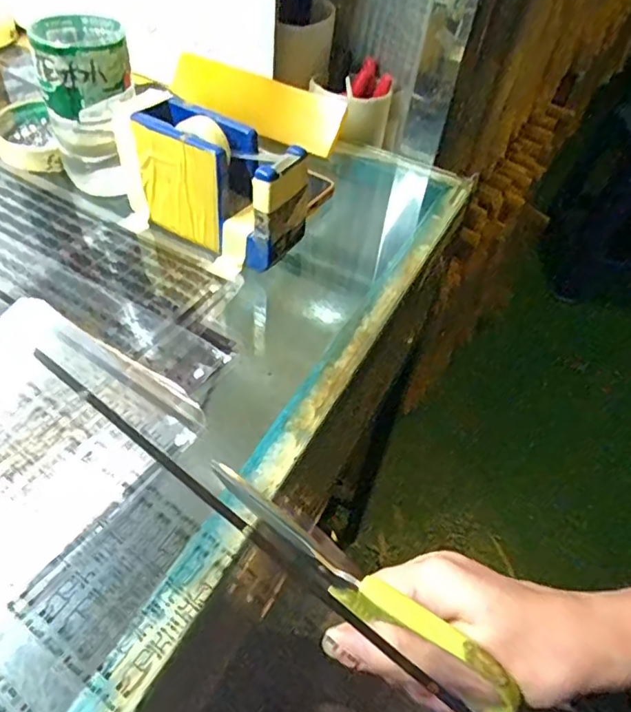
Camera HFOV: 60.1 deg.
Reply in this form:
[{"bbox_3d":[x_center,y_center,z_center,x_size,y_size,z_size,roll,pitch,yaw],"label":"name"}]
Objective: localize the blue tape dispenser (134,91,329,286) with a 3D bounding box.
[{"bbox_3d":[-0.064,-0.114,0.381,0.129,0.082,0.055,24,50,16],"label":"blue tape dispenser"}]

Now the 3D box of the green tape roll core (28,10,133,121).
[{"bbox_3d":[-0.164,-0.212,0.391,0.059,0.044,0.069,-7,50,-12],"label":"green tape roll core"}]

